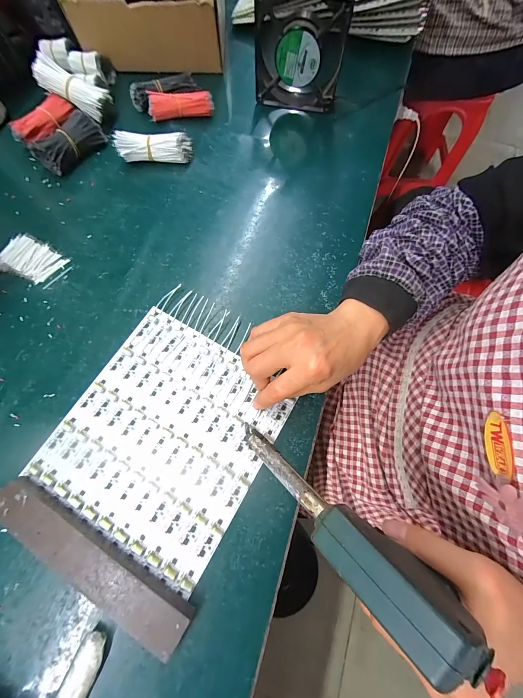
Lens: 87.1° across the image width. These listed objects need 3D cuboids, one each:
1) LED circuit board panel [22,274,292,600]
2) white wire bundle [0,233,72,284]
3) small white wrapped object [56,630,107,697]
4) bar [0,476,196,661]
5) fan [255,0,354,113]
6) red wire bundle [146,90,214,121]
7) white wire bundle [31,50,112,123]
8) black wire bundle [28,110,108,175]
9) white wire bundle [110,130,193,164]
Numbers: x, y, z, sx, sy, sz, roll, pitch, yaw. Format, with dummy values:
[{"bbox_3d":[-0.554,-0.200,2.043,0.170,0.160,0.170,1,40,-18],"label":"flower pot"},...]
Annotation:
[{"bbox_3d":[-0.089,0.073,0.284,0.193,0.004,0.225,29,73,9],"label":"LED circuit board panel"},{"bbox_3d":[-0.286,-0.111,0.340,0.073,0.012,0.050,25,73,7],"label":"white wire bundle"},{"bbox_3d":[-0.144,0.262,0.213,0.021,0.013,0.067,22,72,6],"label":"small white wrapped object"},{"bbox_3d":[-0.150,0.180,0.237,0.199,0.020,0.035,29,73,9],"label":"bar"},{"bbox_3d":[0.052,-0.419,0.388,0.125,0.126,0.044,15,72,4],"label":"fan"},{"bbox_3d":[-0.122,-0.370,0.416,0.094,0.028,0.027,-8,72,-4],"label":"red wire bundle"},{"bbox_3d":[-0.270,-0.376,0.394,0.091,0.028,0.038,22,71,-14],"label":"white wire bundle"},{"bbox_3d":[-0.273,-0.294,0.388,0.045,0.036,0.100,37,75,11],"label":"black wire bundle"},{"bbox_3d":[-0.151,-0.285,0.389,0.100,0.033,0.033,-6,71,-3],"label":"white wire bundle"}]

